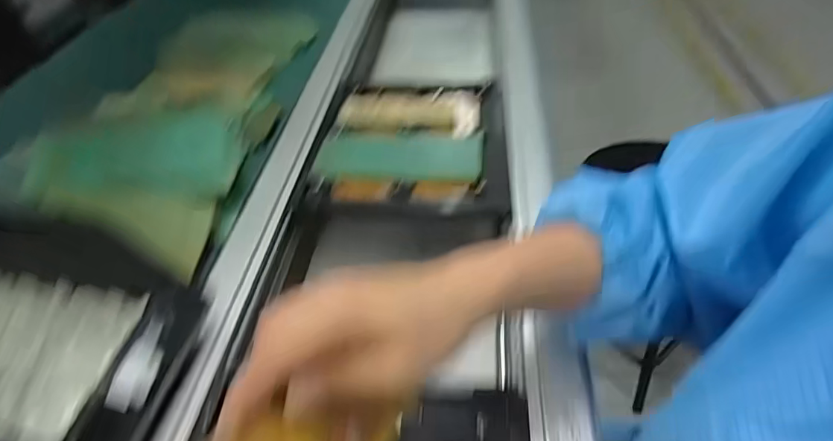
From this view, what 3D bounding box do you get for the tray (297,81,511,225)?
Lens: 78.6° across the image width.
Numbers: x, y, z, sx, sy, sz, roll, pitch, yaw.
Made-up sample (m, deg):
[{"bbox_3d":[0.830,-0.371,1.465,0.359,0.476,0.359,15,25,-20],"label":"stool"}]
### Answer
[{"bbox_3d":[0.000,-0.100,0.625,0.216,0.037,0.245,2,43,8],"label":"tray"}]

